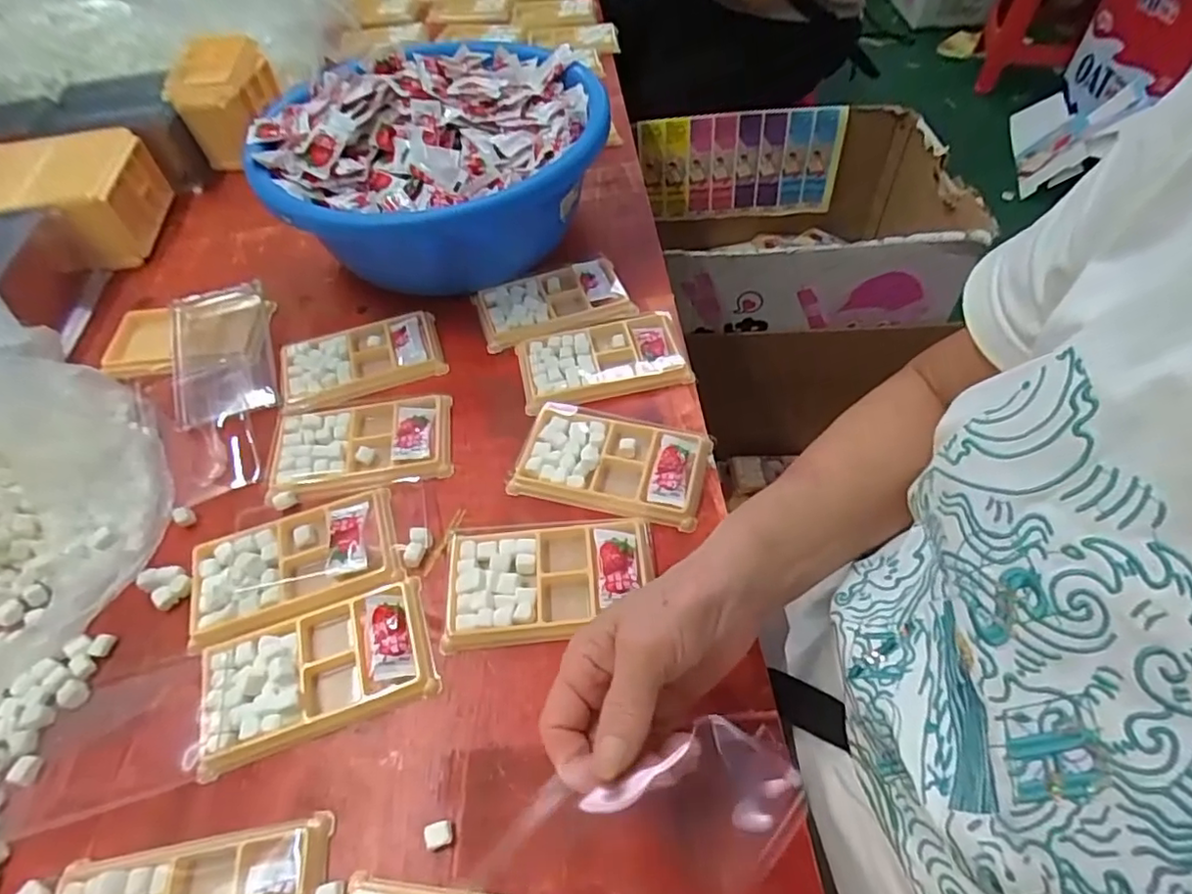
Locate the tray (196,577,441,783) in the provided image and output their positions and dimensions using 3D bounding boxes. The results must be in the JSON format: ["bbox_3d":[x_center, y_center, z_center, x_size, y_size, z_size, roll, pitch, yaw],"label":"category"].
[{"bbox_3d":[-0.170,0.134,0.371,0.132,0.013,0.078,-18,54,-9],"label":"tray"}]

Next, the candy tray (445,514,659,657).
[{"bbox_3d":[-0.030,0.085,0.398,0.134,0.012,0.077,-6,53,0],"label":"candy tray"}]

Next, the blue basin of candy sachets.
[{"bbox_3d":[-0.146,-0.259,0.582,0.296,0.131,0.282,-2,53,3],"label":"blue basin of candy sachets"}]

